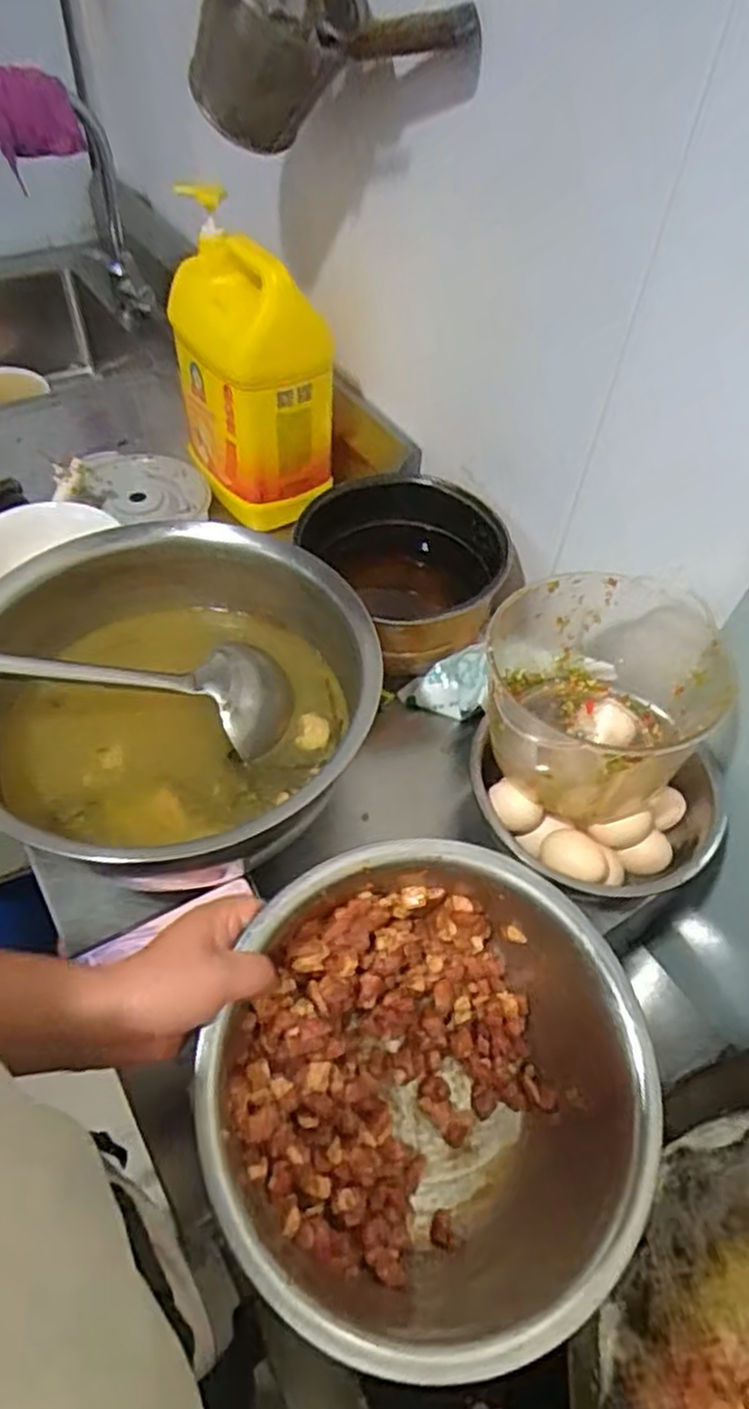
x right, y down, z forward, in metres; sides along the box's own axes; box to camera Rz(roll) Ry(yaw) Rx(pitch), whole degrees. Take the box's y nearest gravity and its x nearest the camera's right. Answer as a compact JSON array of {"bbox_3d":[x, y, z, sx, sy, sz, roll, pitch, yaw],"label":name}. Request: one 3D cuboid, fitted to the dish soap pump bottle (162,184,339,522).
[{"bbox_3d":[-0.145,-0.382,0.866,0.152,0.268,0.211,-15,55,-15],"label":"dish soap pump bottle"}]

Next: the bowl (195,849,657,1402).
[{"bbox_3d":[0.033,0.243,0.474,0.248,0.160,0.266,2,52,-3],"label":"bowl"}]

